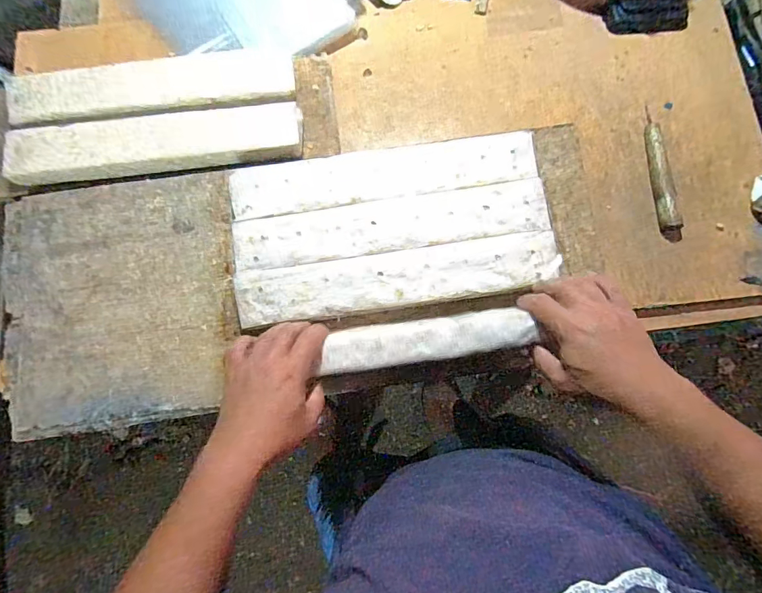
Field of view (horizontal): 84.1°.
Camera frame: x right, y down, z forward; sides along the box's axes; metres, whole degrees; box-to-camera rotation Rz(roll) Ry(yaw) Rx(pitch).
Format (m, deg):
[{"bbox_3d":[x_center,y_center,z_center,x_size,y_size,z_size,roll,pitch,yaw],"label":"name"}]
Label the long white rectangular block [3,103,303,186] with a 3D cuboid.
[{"bbox_3d":[-0.290,-0.196,0.546,0.367,0.030,0.072,-7,82,2],"label":"long white rectangular block"}]

